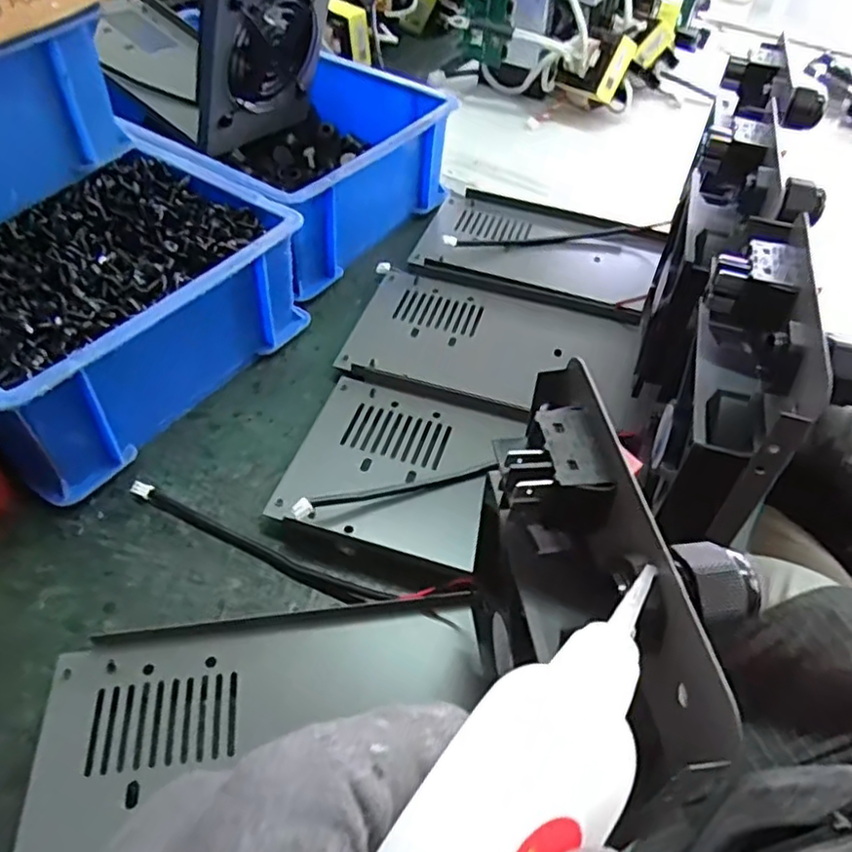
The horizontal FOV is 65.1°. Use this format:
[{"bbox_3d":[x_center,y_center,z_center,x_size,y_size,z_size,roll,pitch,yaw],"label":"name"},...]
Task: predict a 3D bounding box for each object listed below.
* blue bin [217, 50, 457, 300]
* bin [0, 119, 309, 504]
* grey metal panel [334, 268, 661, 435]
[{"bbox_3d":[-0.087,-0.199,0.512,0.149,0.078,0.196,28,52,20],"label":"blue bin"},{"bbox_3d":[-0.180,-0.068,0.393,0.131,0.086,0.199,28,52,20],"label":"bin"},{"bbox_3d":[0.049,-0.051,0.435,0.192,0.013,0.117,16,49,10],"label":"grey metal panel"}]

